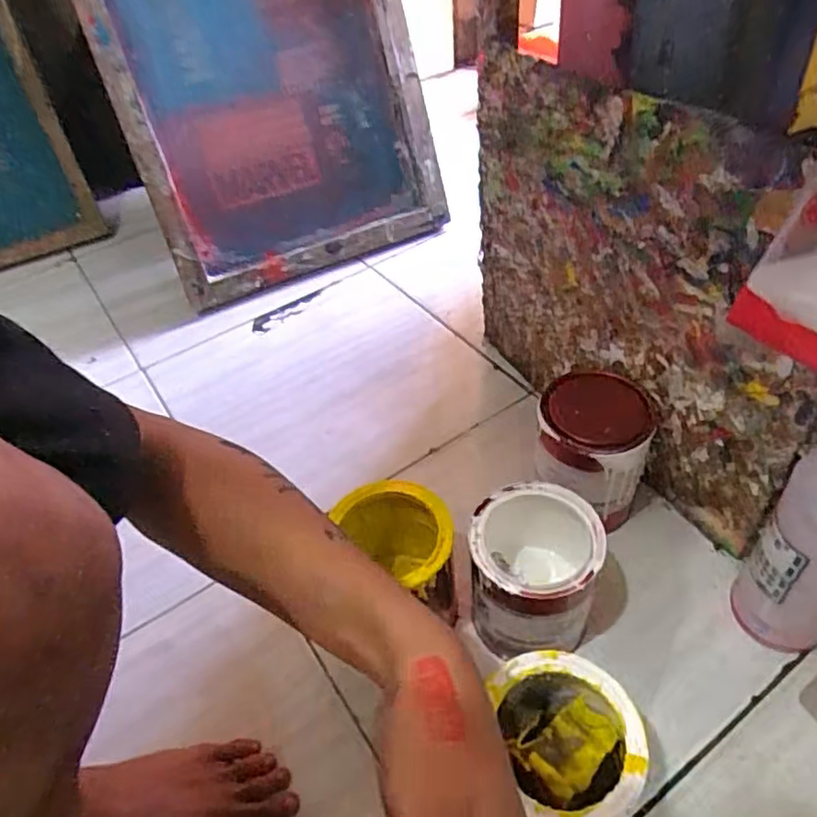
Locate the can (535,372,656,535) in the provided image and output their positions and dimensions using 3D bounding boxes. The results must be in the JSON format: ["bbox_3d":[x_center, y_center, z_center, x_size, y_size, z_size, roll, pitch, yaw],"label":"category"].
[{"bbox_3d":[0.187,0.052,0.647,0.107,0.149,0.103,-3,45,3],"label":"can"}]

